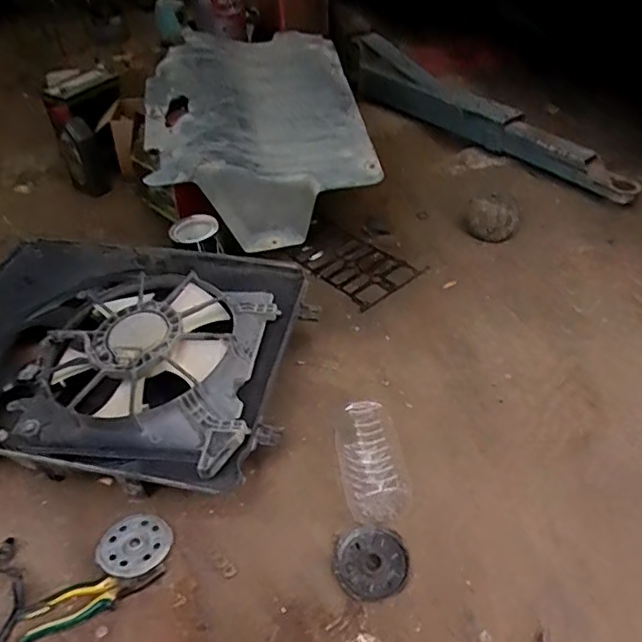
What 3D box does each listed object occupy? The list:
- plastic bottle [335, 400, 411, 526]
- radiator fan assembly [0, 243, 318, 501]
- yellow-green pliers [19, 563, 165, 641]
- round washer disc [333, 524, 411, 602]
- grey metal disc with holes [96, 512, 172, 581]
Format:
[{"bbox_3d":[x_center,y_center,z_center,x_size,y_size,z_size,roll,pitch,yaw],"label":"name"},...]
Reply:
[{"bbox_3d":[0.078,0.216,0.876,0.095,0.098,0.177,-8,43,-3],"label":"plastic bottle"},{"bbox_3d":[-0.396,0.038,1.055,0.680,0.130,0.506,6,43,10],"label":"radiator fan assembly"},{"bbox_3d":[-0.320,0.390,0.791,0.193,0.013,0.048,-18,44,-13],"label":"yellow-green pliers"},{"bbox_3d":[0.073,0.345,0.805,0.105,0.014,0.100,-3,43,3],"label":"round washer disc"},{"bbox_3d":[-0.279,0.335,0.840,0.101,0.022,0.102,-3,43,3],"label":"grey metal disc with holes"}]

